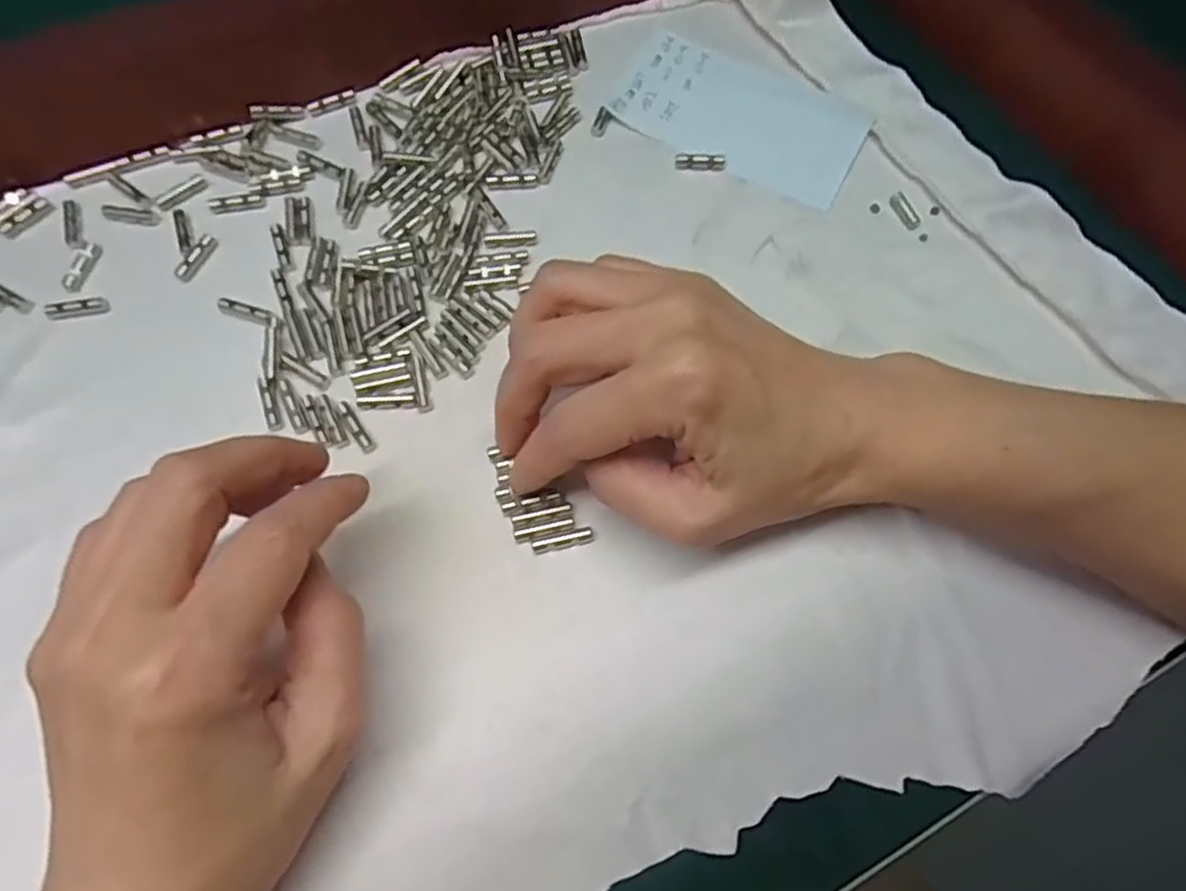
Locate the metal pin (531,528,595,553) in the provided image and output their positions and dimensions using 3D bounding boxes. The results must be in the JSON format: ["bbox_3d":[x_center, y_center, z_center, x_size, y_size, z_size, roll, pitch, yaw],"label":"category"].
[{"bbox_3d":[-0.010,0.031,0.231,0.021,0.004,0.004,-13,71,-7],"label":"metal pin"}]

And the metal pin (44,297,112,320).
[{"bbox_3d":[-0.189,-0.050,0.256,0.022,0.004,0.007,-11,71,-6],"label":"metal pin"}]

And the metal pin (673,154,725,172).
[{"bbox_3d":[0.044,-0.116,0.288,0.020,0.006,0.007,9,70,1],"label":"metal pin"}]

